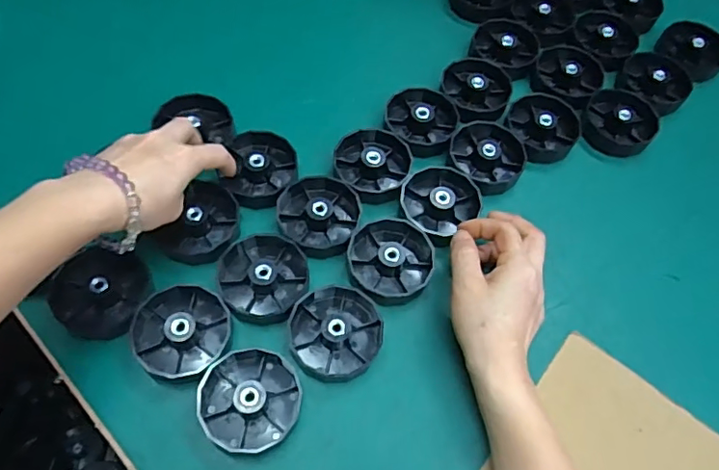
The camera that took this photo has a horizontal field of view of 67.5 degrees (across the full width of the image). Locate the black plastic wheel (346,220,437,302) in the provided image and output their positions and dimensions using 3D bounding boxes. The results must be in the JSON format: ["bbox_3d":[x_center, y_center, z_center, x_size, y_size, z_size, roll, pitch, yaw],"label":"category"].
[{"bbox_3d":[0.025,0.018,0.424,0.067,0.017,0.071,2,61,-3],"label":"black plastic wheel"}]

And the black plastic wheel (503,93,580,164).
[{"bbox_3d":[0.170,-0.101,0.504,0.067,0.021,0.069,2,61,-3],"label":"black plastic wheel"}]

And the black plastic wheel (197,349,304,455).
[{"bbox_3d":[-0.075,0.111,0.366,0.066,0.022,0.066,2,61,-3],"label":"black plastic wheel"}]

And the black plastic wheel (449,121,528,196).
[{"bbox_3d":[0.115,-0.071,0.486,0.067,0.029,0.071,2,61,-3],"label":"black plastic wheel"}]

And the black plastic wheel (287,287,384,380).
[{"bbox_3d":[-0.016,0.068,0.393,0.067,0.021,0.069,2,61,-3],"label":"black plastic wheel"}]

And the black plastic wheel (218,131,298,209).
[{"bbox_3d":[-0.085,-0.057,0.456,0.060,0.022,0.068,-2,63,-5],"label":"black plastic wheel"}]

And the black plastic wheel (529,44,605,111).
[{"bbox_3d":[0.208,-0.161,0.532,0.065,0.025,0.063,2,61,-3],"label":"black plastic wheel"}]

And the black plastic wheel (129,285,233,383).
[{"bbox_3d":[-0.127,0.068,0.384,0.068,0.018,0.067,2,61,-3],"label":"black plastic wheel"}]

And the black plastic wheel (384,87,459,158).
[{"bbox_3d":[0.056,-0.105,0.495,0.065,0.020,0.064,2,61,-3],"label":"black plastic wheel"}]

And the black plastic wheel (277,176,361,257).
[{"bbox_3d":[-0.034,-0.016,0.436,0.064,0.015,0.069,10,61,1],"label":"black plastic wheel"}]

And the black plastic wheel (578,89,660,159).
[{"bbox_3d":[0.244,-0.107,0.505,0.068,0.019,0.066,2,61,-3],"label":"black plastic wheel"}]

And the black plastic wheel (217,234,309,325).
[{"bbox_3d":[-0.073,0.029,0.409,0.065,0.018,0.070,2,61,-3],"label":"black plastic wheel"}]

